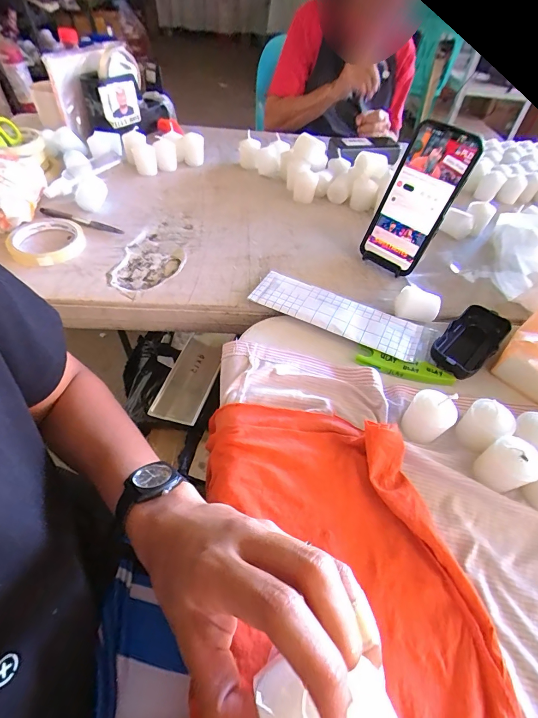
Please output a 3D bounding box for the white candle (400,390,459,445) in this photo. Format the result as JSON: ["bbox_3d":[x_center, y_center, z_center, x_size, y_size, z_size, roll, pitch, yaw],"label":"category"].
[{"bbox_3d":[0.146,0.052,0.323,0.037,0.046,0.031,31,55,19],"label":"white candle"}]

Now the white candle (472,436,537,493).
[{"bbox_3d":[0.206,0.090,0.302,0.037,0.047,0.035,2,51,-3],"label":"white candle"}]

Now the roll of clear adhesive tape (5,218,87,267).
[{"bbox_3d":[-0.292,-0.155,0.466,0.091,0.015,0.097,2,51,-3],"label":"roll of clear adhesive tape"}]

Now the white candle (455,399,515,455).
[{"bbox_3d":[0.199,0.061,0.328,0.031,0.040,0.036,-28,58,-24],"label":"white candle"}]

